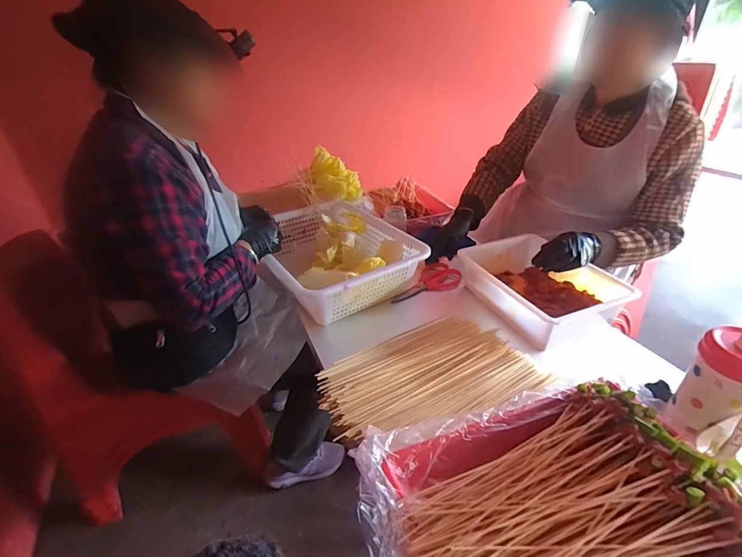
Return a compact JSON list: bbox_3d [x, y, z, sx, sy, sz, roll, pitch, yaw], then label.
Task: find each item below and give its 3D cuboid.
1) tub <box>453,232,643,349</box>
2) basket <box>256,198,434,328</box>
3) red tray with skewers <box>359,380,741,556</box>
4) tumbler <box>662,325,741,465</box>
[{"bbox_3d":[0.379,0.015,0.849,0.245,0.086,0.305,-14,34,-18],"label":"tub"},{"bbox_3d":[-0.100,-0.048,0.938,0.317,0.137,0.404,-20,37,-26],"label":"basket"},{"bbox_3d":[0.216,0.257,0.443,0.432,0.107,0.259,-7,33,-8],"label":"red tray with skewers"},{"bbox_3d":[0.460,0.148,0.472,0.075,0.165,0.091,-2,32,0],"label":"tumbler"}]

